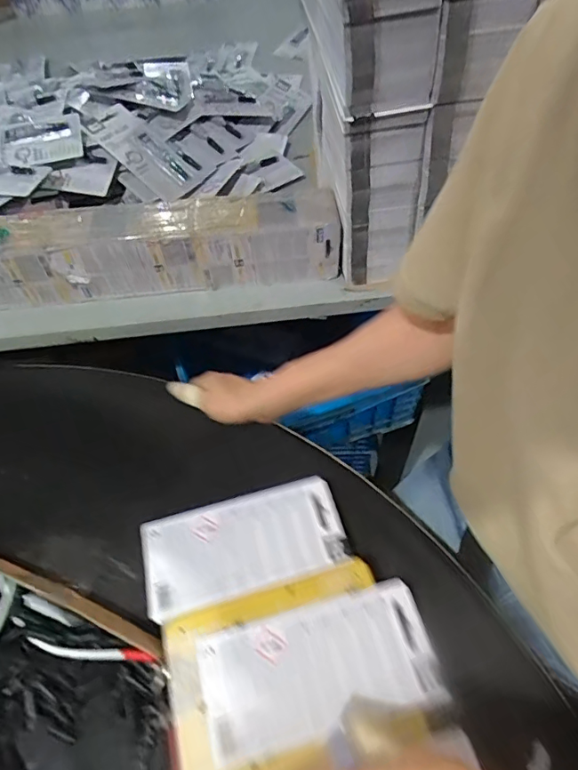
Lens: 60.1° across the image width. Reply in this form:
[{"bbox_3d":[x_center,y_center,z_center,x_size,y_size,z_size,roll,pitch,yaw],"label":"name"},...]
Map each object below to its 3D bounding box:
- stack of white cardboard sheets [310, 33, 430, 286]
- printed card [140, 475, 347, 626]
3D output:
[{"bbox_3d":[0.085,-0.256,0.595,0.089,0.198,0.182,-8,53,-3],"label":"stack of white cardboard sheets"},{"bbox_3d":[-0.038,0.133,0.422,0.164,0.009,0.082,-16,54,-9],"label":"printed card"}]

